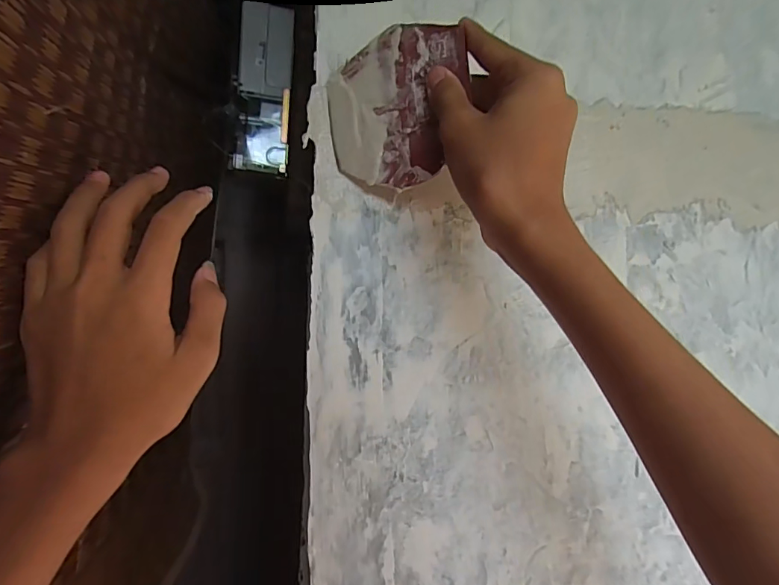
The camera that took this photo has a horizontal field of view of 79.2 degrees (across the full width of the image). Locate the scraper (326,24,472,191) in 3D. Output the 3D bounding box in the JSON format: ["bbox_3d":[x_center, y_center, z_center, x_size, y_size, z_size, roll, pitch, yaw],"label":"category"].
[{"bbox_3d":[0.002,-0.117,0.300,0.090,0.093,0.006,0,-1,21],"label":"scraper"}]

